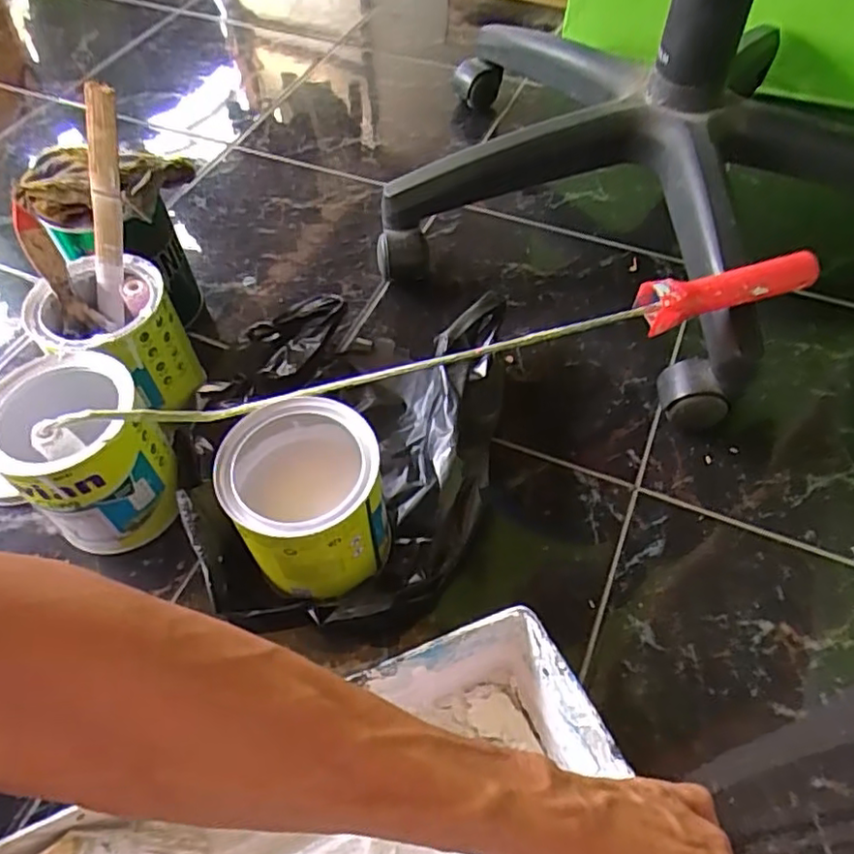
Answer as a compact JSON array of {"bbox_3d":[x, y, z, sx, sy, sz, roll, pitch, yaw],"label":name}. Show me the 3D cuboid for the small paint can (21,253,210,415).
[{"bbox_3d":[-0.263,-0.071,0.546,0.109,0.101,0.104,0,55,0],"label":"small paint can"}]

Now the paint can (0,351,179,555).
[{"bbox_3d":[-0.253,0.019,0.482,0.117,0.113,0.106,30,61,22],"label":"paint can"}]

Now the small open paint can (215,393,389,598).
[{"bbox_3d":[-0.083,0.049,0.452,0.099,0.101,0.105,-14,55,-8],"label":"small open paint can"}]

